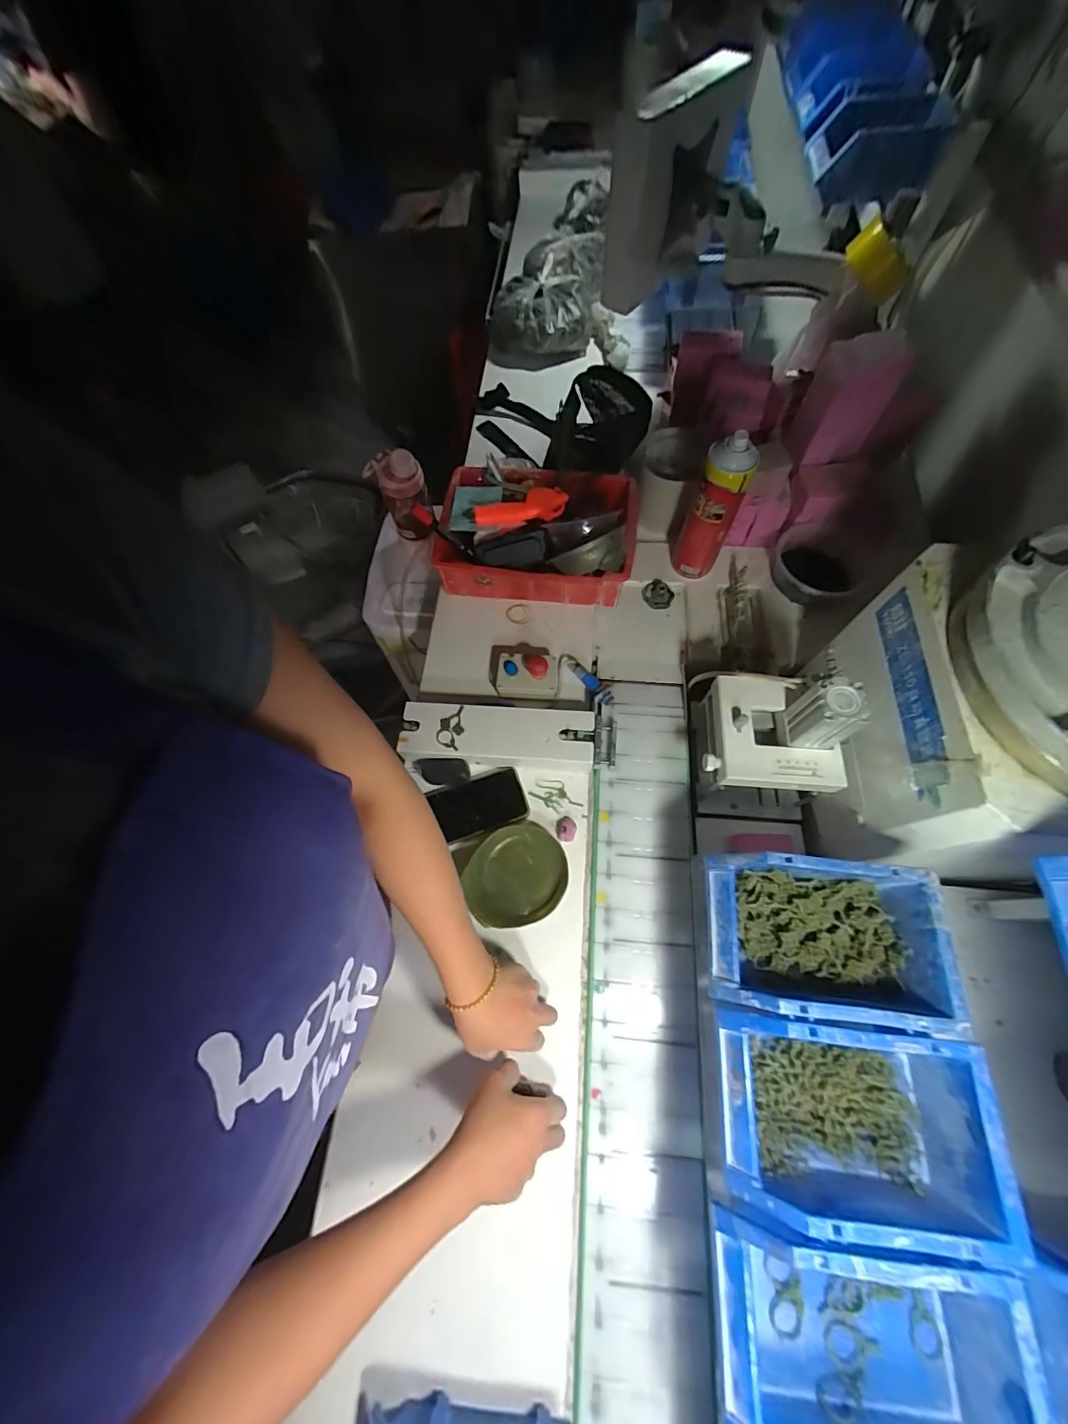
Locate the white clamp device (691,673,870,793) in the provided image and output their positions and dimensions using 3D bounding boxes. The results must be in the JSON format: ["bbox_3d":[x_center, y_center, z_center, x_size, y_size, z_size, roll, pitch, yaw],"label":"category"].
[{"bbox_3d":[0.270,0.027,0.557,0.139,0.194,0.129,4,67,4],"label":"white clamp device"}]

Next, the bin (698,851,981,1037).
[{"bbox_3d":[0.248,0.195,0.416,0.178,0.070,0.124,6,67,5],"label":"bin"}]

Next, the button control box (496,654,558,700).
[{"bbox_3d":[-0.009,-0.051,0.679,0.085,0.052,0.060,2,67,3],"label":"button control box"}]

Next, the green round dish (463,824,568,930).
[{"bbox_3d":[-0.023,0.200,0.580,0.127,0.013,0.112,-14,67,-4],"label":"green round dish"}]

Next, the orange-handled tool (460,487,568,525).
[{"bbox_3d":[-0.027,-0.306,0.702,0.146,0.016,0.052,-11,67,-2],"label":"orange-handled tool"}]

